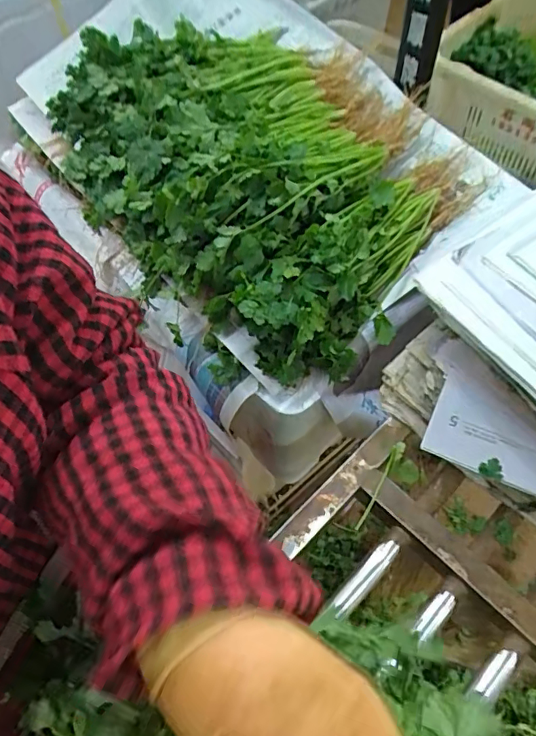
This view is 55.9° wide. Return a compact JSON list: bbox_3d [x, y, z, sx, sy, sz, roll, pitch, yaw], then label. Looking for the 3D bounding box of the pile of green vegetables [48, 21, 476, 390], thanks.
[{"bbox_3d":[0.011,-0.222,0.545,0.352,0.144,0.399,-40,66,-20],"label":"pile of green vegetables"}]

